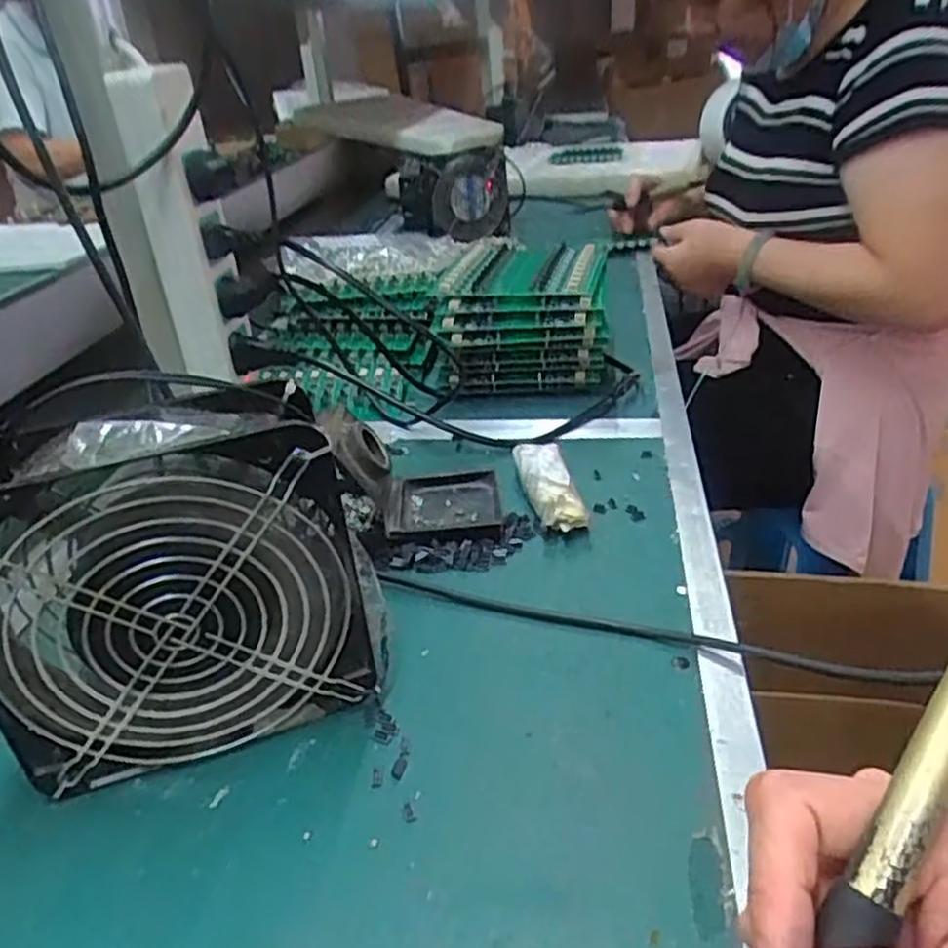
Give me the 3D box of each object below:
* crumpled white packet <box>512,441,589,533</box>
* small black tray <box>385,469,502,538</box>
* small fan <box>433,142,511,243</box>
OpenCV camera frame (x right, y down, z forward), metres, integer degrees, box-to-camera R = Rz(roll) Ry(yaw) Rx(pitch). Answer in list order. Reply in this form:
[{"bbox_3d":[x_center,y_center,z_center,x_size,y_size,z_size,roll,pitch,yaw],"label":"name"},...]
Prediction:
[{"bbox_3d":[0.048,0.006,0.503,0.027,0.025,0.089,-8,31,-6],"label":"crumpled white packet"},{"bbox_3d":[-0.019,0.019,0.494,0.068,0.016,0.072,-5,31,0],"label":"small black tray"},{"bbox_3d":[-0.006,-0.401,1.123,0.111,0.121,0.041,-10,21,0],"label":"small fan"}]

